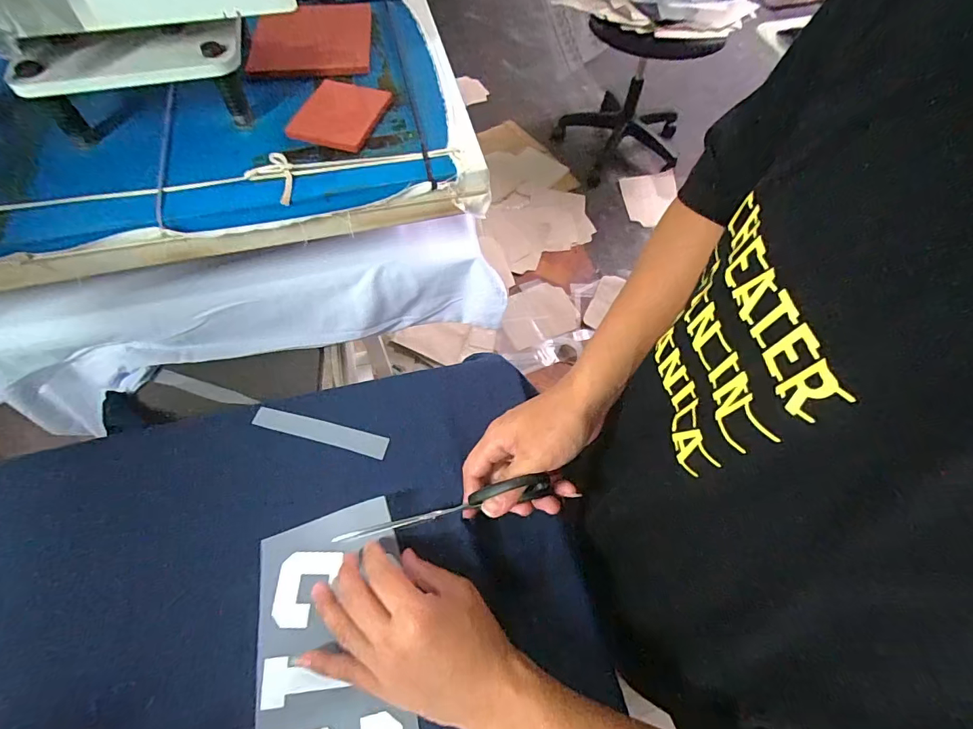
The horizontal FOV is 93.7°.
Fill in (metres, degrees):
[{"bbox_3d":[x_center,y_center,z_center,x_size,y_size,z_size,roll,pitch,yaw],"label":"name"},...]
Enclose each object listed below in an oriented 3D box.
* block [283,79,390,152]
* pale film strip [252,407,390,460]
[{"bbox_3d":[-0.150,-0.257,0.467,0.079,0.010,0.094,15,62,8],"label":"block"},{"bbox_3d":[-0.158,0.063,0.435,0.130,0.004,0.020,14,63,4],"label":"pale film strip"}]

